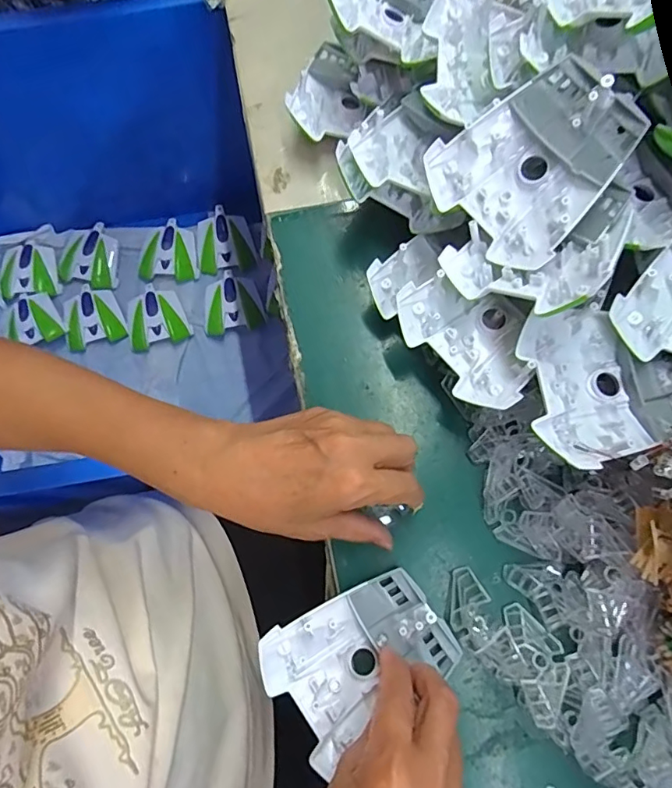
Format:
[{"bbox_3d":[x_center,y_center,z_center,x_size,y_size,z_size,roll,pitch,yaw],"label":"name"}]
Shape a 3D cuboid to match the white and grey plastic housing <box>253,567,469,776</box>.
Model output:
[{"bbox_3d":[0.014,0.163,0.312,0.108,0.020,0.079,-34,78,-6],"label":"white and grey plastic housing"}]

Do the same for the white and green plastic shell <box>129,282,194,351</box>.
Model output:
[{"bbox_3d":[-0.289,-0.123,0.782,0.091,0.024,0.101,-27,77,-5],"label":"white and green plastic shell"}]

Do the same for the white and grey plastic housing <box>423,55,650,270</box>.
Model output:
[{"bbox_3d":[0.121,-0.143,0.307,0.107,0.020,0.093,-45,81,19],"label":"white and grey plastic housing"}]

